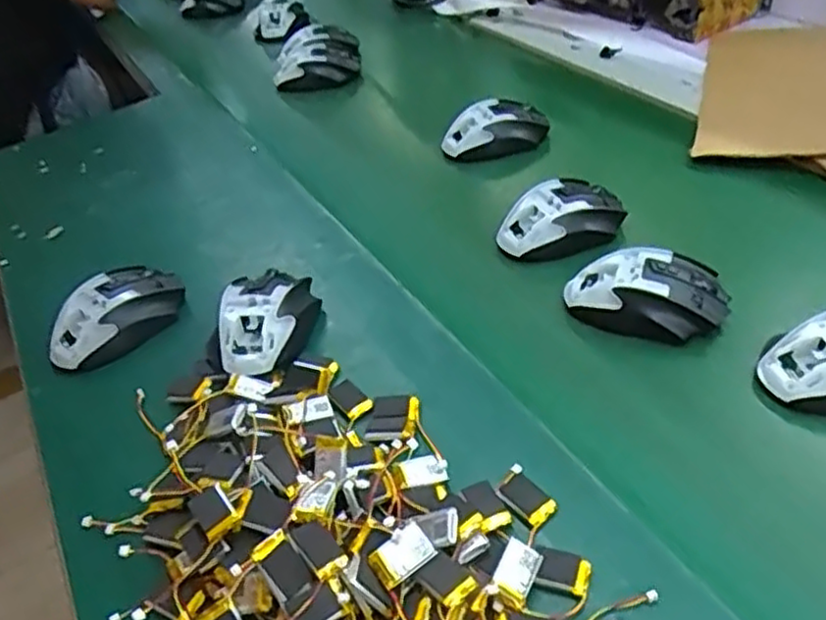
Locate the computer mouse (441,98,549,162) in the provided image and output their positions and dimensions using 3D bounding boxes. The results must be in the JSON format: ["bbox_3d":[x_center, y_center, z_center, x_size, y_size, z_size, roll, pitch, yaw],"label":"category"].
[{"bbox_3d":[0.086,-0.198,0.771,0.113,0.045,0.060,-10,40,-4],"label":"computer mouse"}]

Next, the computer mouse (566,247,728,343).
[{"bbox_3d":[0.175,-0.008,0.538,0.113,0.044,0.065,5,42,13],"label":"computer mouse"}]

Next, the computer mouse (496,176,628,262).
[{"bbox_3d":[0.128,-0.081,0.627,0.108,0.044,0.058,-20,42,-15],"label":"computer mouse"}]

